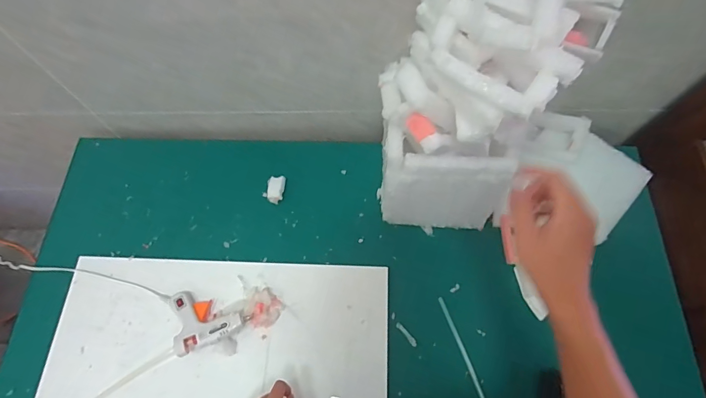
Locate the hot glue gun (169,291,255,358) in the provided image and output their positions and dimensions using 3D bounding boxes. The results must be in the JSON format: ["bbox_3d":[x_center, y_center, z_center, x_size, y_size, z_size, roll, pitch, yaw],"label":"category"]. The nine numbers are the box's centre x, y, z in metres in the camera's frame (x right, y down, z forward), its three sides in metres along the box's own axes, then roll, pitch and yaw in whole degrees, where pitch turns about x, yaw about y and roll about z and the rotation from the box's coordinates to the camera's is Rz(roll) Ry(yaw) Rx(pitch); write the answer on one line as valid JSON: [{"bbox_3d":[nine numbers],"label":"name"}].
[{"bbox_3d":[-0.260,0.201,0.698,0.126,0.047,0.109,-24,68,-9],"label":"hot glue gun"}]

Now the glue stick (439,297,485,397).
[{"bbox_3d":[0.206,0.301,0.672,0.013,0.012,0.264,-17,67,-7],"label":"glue stick"}]

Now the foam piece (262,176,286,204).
[{"bbox_3d":[-0.164,-0.020,0.810,0.039,0.010,0.059,6,67,3],"label":"foam piece"}]

